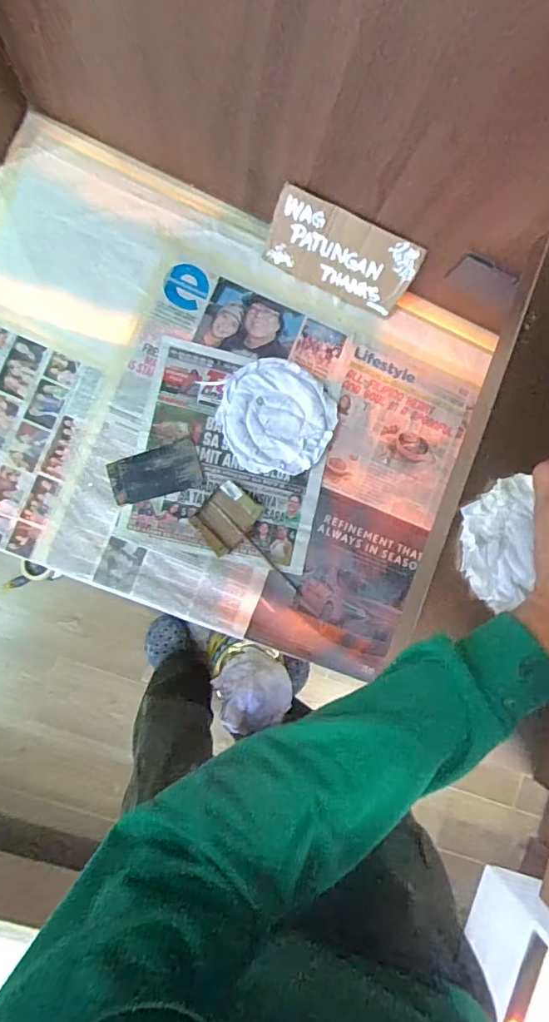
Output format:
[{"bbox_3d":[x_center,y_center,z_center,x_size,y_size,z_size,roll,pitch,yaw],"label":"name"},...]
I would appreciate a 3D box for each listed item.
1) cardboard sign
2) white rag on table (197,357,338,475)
[{"bbox_3d":[0.101,-0.377,0.731,0.218,0.121,0.010,21,57,-7],"label":"cardboard sign"},{"bbox_3d":[0.006,-0.145,0.755,0.166,0.023,0.175,-24,92,-9],"label":"white rag on table"}]

